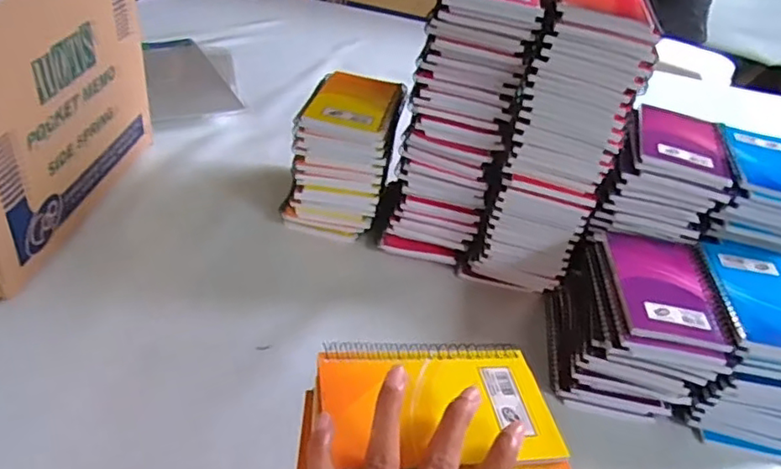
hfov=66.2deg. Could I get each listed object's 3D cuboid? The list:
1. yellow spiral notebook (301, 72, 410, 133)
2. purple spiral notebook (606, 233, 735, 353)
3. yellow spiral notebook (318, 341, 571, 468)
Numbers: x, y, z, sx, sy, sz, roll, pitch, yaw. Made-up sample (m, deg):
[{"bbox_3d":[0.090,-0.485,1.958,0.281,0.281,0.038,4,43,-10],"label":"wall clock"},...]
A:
[{"bbox_3d":[-0.037,-0.144,0.637,0.094,0.012,0.129,13,36,3],"label":"yellow spiral notebook"},{"bbox_3d":[0.238,0.042,0.519,0.083,0.012,0.140,12,36,2],"label":"purple spiral notebook"},{"bbox_3d":[0.026,0.092,0.344,0.129,0.009,0.086,-1,38,-11],"label":"yellow spiral notebook"}]

